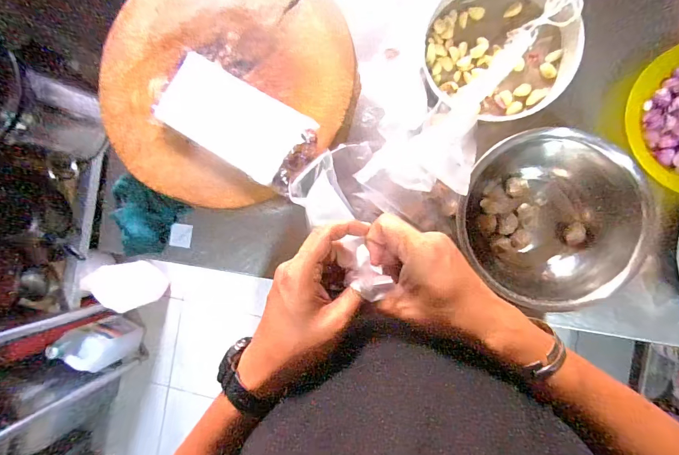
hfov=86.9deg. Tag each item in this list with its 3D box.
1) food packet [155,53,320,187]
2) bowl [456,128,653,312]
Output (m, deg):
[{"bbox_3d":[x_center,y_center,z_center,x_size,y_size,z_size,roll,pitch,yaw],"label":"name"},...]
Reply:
[{"bbox_3d":[-0.160,-0.158,0.521,0.221,0.022,0.114,33,95,6],"label":"food packet"},{"bbox_3d":[0.292,-0.018,0.511,0.229,0.106,0.221,0,91,8],"label":"bowl"}]

